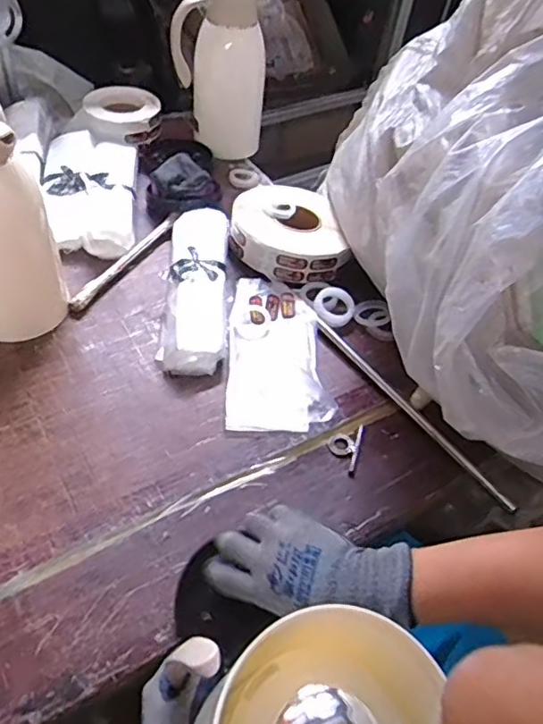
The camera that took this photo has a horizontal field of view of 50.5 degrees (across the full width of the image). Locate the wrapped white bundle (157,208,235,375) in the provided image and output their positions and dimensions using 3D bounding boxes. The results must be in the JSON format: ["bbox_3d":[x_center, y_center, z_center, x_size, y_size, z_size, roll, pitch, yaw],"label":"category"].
[{"bbox_3d":[-0.111,-0.120,0.863,0.096,0.040,0.336,2,48,-6],"label":"wrapped white bundle"}]

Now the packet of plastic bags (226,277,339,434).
[{"bbox_3d":[0.007,-0.018,0.804,0.131,0.027,0.275,2,48,-5],"label":"packet of plastic bags"}]

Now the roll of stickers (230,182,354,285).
[{"bbox_3d":[0.024,-0.211,0.935,0.170,0.060,0.185,4,48,-4],"label":"roll of stickers"}]

